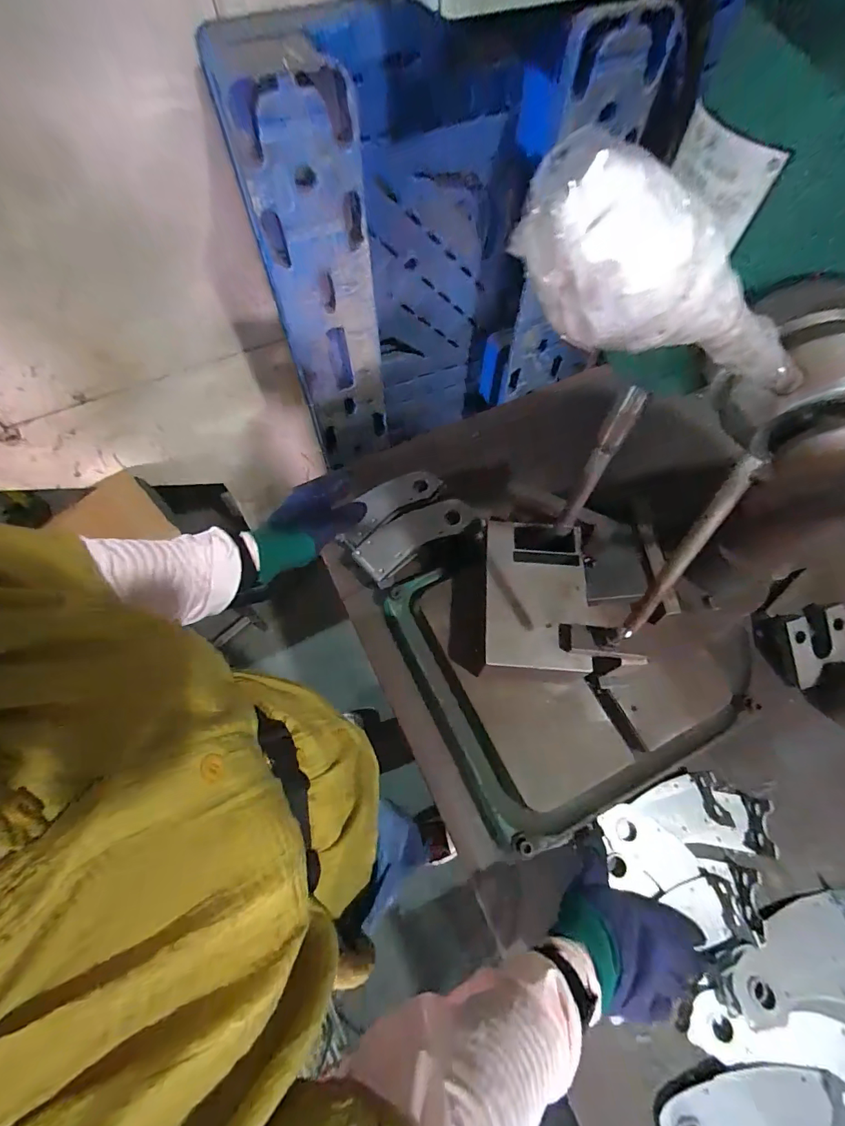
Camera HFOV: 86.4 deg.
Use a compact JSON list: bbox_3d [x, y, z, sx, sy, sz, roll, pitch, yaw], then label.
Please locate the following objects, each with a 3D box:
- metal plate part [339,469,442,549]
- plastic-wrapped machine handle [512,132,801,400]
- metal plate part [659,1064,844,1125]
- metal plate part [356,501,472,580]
[{"bbox_3d":[-0.057,-0.091,0.690,0.070,0.024,0.174,41,67,18],"label":"metal plate part"},{"bbox_3d":[0.082,-0.083,0.143,0.152,0.039,0.045,1,59,-36],"label":"plastic-wrapped machine handle"},{"bbox_3d":[0.325,0.536,0.433,0.177,0.024,0.069,-4,65,0],"label":"metal plate part"},{"bbox_3d":[-0.015,-0.042,0.643,0.169,0.017,0.066,-32,81,2],"label":"metal plate part"}]

